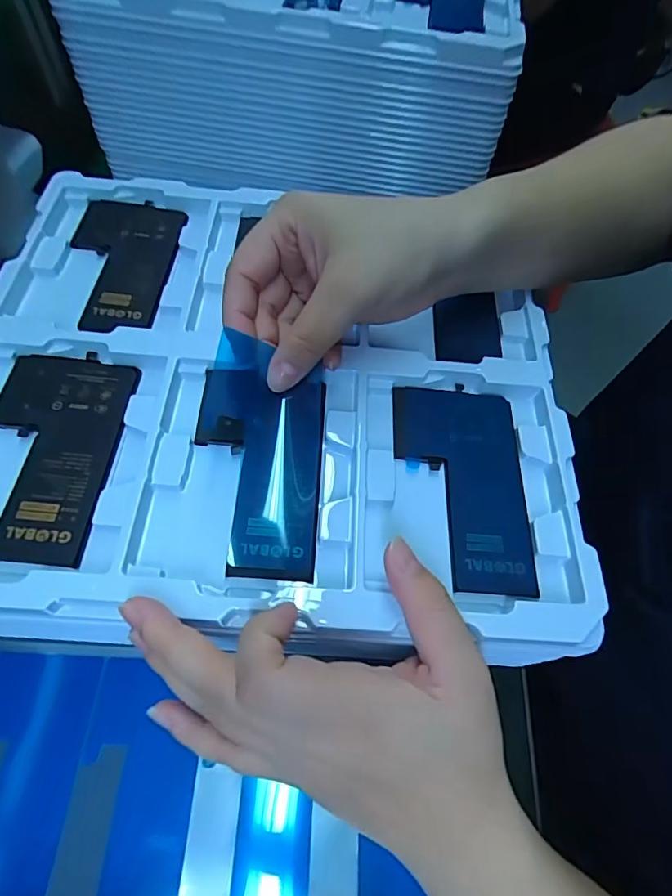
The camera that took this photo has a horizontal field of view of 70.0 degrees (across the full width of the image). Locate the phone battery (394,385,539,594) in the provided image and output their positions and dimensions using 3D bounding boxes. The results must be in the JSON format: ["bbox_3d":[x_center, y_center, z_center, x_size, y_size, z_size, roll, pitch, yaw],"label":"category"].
[{"bbox_3d":[0.062,0.016,0.243,0.062,0.006,0.109,3,61,-1],"label":"phone battery"}]

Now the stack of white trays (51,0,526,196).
[{"bbox_3d":[-0.019,-0.381,0.435,0.323,0.135,0.300,9,61,2],"label":"stack of white trays"}]

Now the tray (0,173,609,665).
[{"bbox_3d":[-0.035,-0.043,0.264,0.312,0.020,0.278,3,61,-1],"label":"tray"}]

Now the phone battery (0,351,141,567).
[{"bbox_3d":[-0.141,0.000,0.235,0.065,0.005,0.110,2,61,-2],"label":"phone battery"}]

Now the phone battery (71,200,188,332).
[{"bbox_3d":[-0.137,-0.116,0.299,0.068,0.005,0.111,5,61,0],"label":"phone battery"}]

